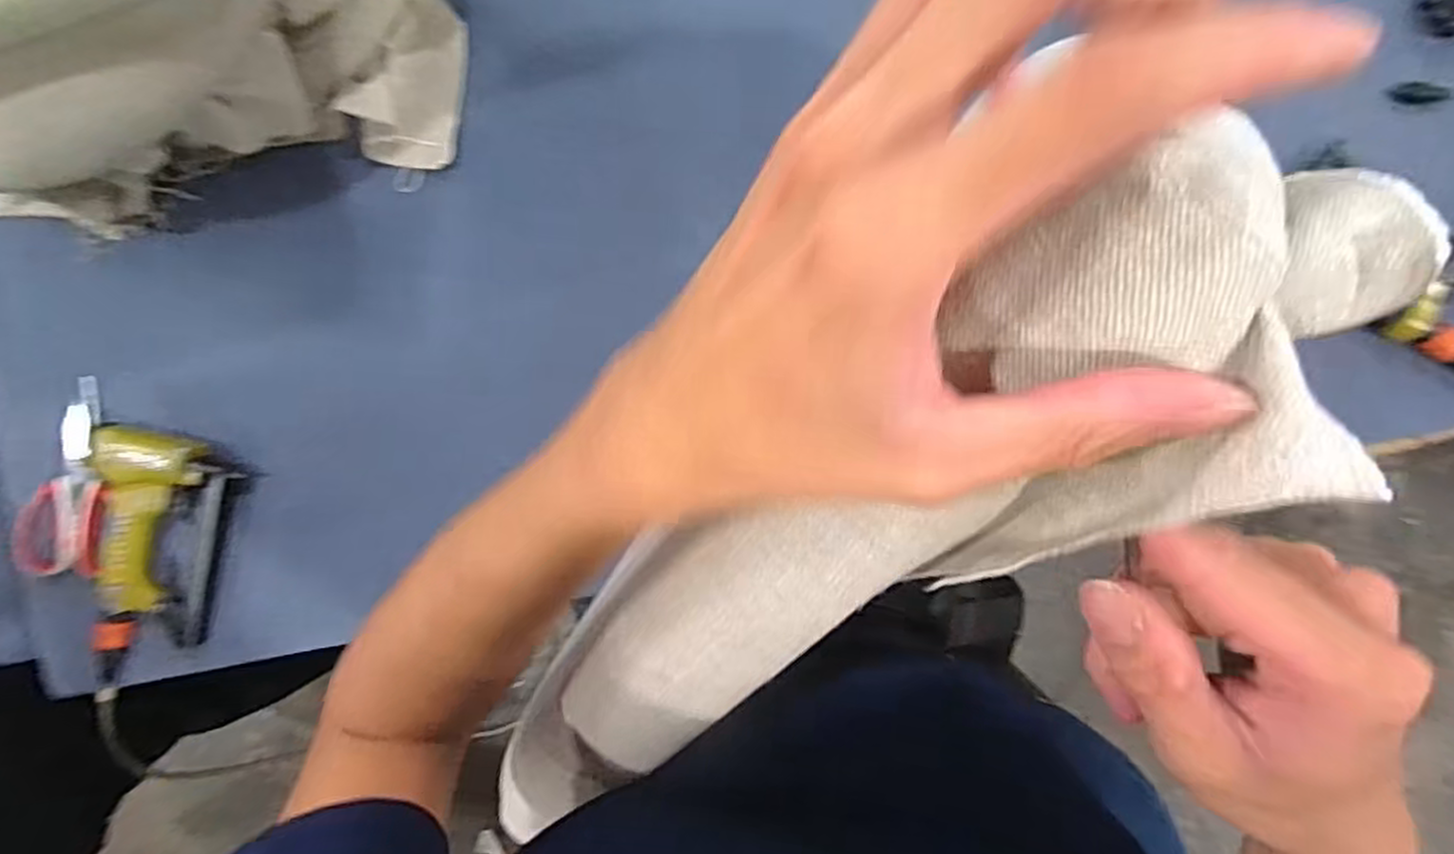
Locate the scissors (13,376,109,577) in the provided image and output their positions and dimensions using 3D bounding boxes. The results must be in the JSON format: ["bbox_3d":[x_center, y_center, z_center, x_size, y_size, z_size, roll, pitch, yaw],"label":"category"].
[{"bbox_3d":[-0.646,0.050,0.720,0.104,0.030,0.193,5,92,2],"label":"scissors"}]

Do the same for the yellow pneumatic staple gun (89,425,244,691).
[{"bbox_3d":[-0.555,0.134,0.710,0.122,0.047,0.249,9,92,2],"label":"yellow pneumatic staple gun"}]

